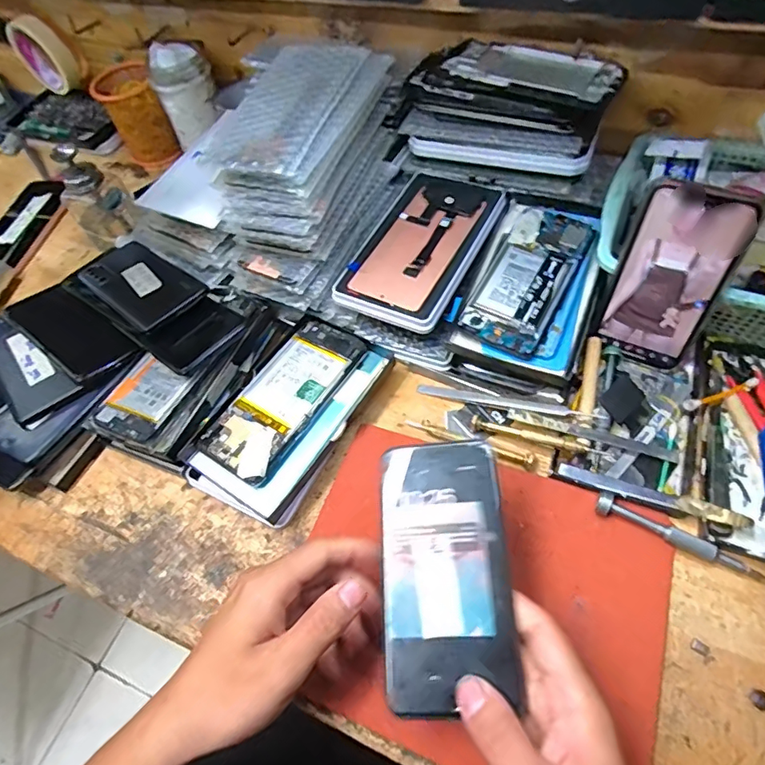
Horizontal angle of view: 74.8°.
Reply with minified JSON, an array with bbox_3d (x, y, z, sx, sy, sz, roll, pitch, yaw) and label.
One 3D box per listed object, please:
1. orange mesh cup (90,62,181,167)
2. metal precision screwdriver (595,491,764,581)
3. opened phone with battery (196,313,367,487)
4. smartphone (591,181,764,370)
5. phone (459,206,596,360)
[{"bbox_3d":[-0.330,-0.361,0.687,0.080,0.099,0.080,-35,60,-14],"label":"orange mesh cup"},{"bbox_3d":[0.212,0.112,0.359,0.115,0.011,0.016,22,64,20],"label":"metal precision screwdriver"},{"bbox_3d":[-0.087,0.008,0.445,0.075,0.009,0.163,27,64,23],"label":"opened phone with battery"},{"bbox_3d":[0.225,-0.079,0.395,0.074,0.145,0.007,23,44,17],"label":"smartphone"},{"bbox_3d":[0.132,-0.095,0.450,0.071,0.009,0.155,25,70,18],"label":"phone"}]

